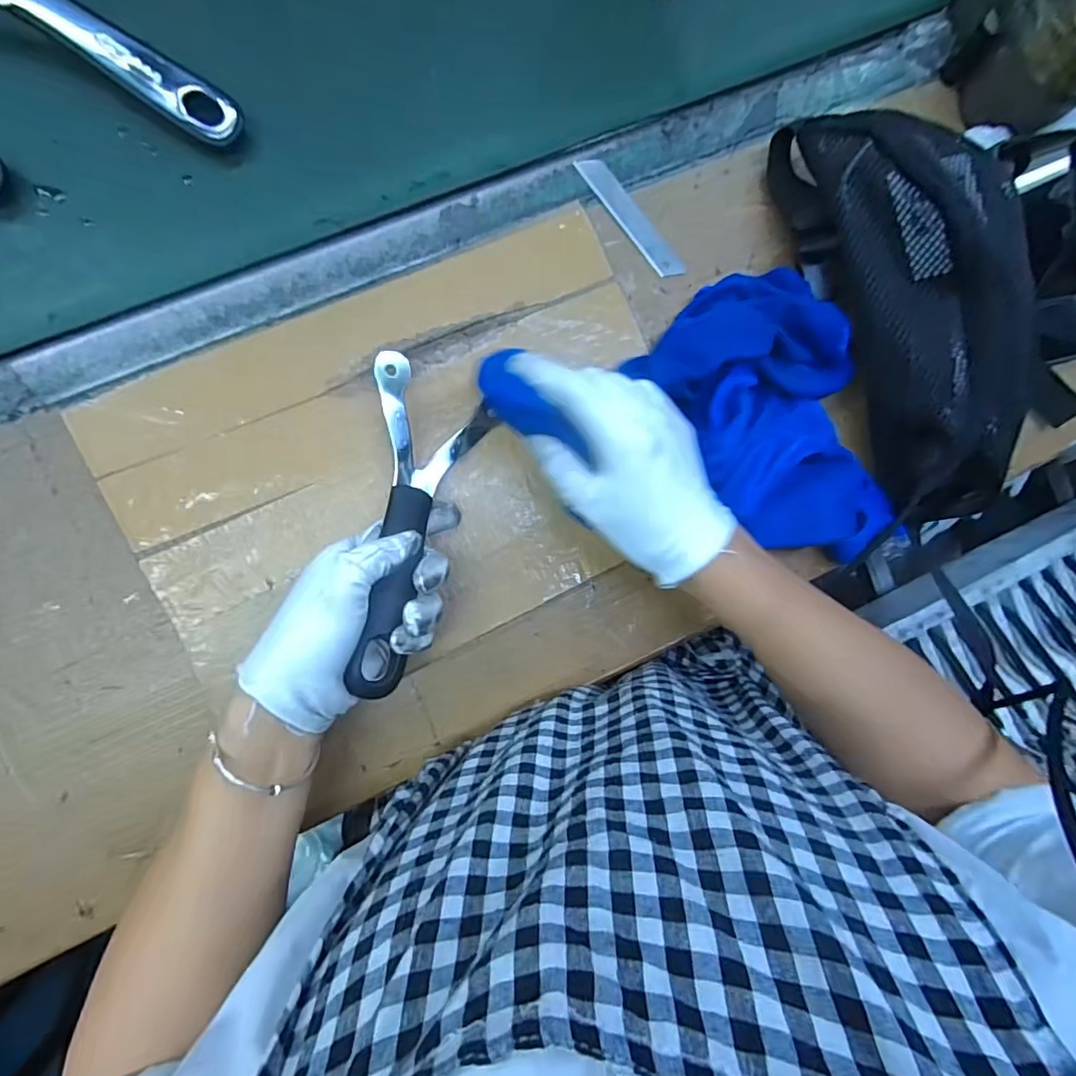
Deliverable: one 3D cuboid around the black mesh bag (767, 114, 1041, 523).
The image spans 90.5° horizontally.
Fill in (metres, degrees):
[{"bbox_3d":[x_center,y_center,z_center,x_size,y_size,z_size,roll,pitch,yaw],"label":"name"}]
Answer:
[{"bbox_3d":[0.261,-0.160,0.370,0.134,0.075,0.292,-22,92,-7],"label":"black mesh bag"}]

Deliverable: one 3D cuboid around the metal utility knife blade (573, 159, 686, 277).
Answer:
[{"bbox_3d":[0.067,-0.230,0.383,0.019,0.004,0.103,-42,95,-6],"label":"metal utility knife blade"}]

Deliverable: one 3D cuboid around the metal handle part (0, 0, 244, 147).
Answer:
[{"bbox_3d":[-0.277,-0.296,0.325,0.191,0.027,0.069,30,86,-6],"label":"metal handle part"}]

